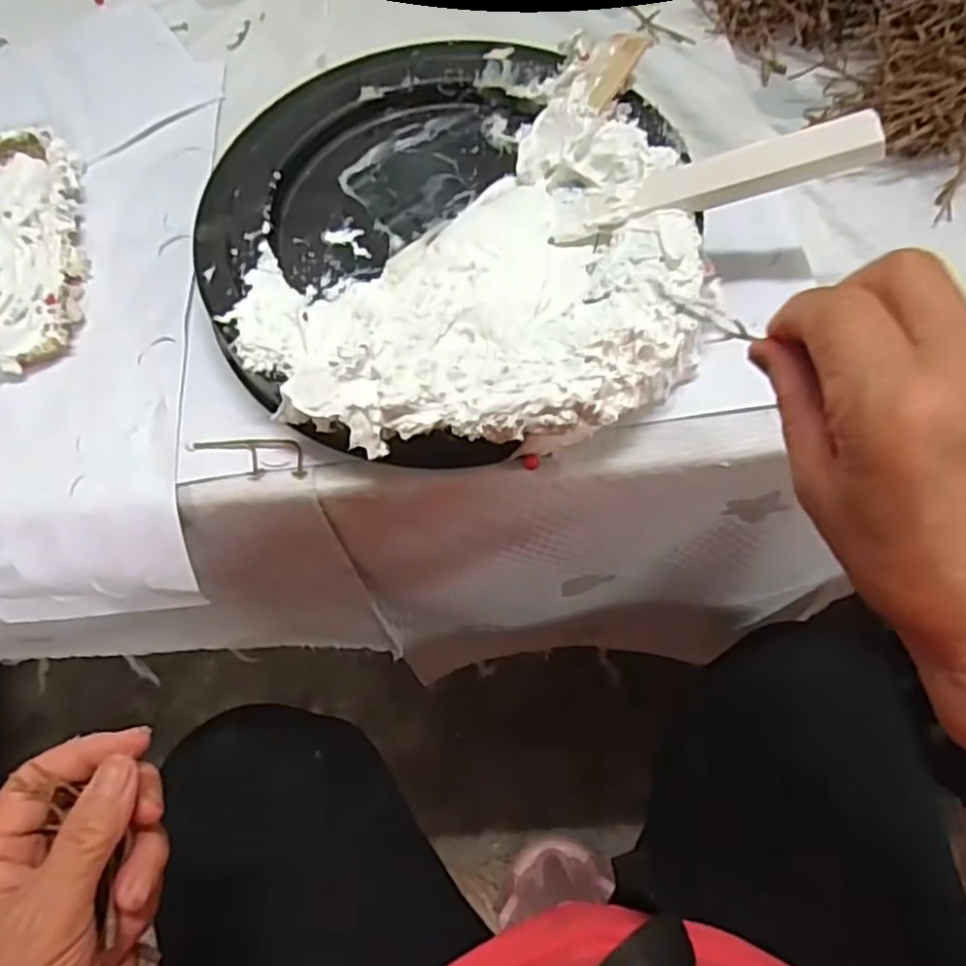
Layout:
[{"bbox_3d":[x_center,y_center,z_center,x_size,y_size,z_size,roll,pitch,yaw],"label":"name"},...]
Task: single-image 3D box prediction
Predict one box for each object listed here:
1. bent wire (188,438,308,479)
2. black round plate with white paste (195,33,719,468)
[{"bbox_3d":[-0.126,-0.014,0.374,0.064,0.004,0.024,-1,66,3],"label":"bent wire"},{"bbox_3d":[-0.021,-0.140,0.401,0.257,0.055,0.273,-1,66,2],"label":"black round plate with white paste"}]

